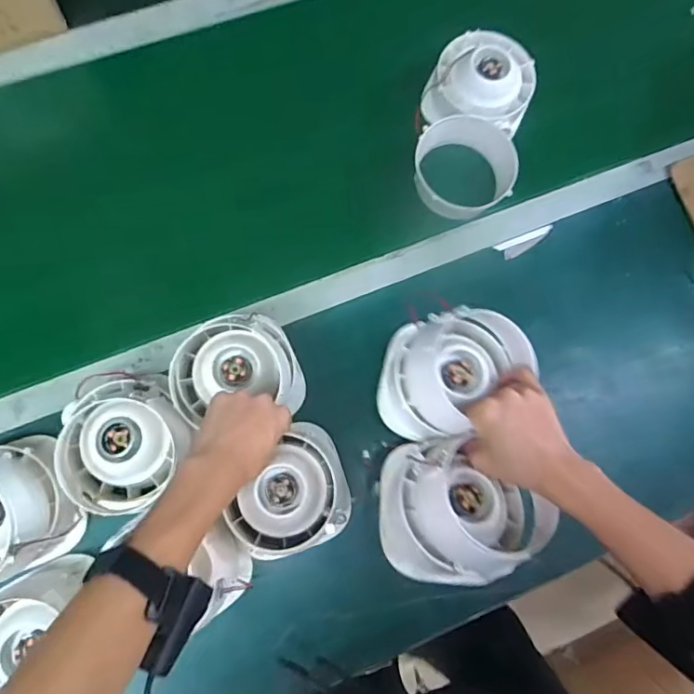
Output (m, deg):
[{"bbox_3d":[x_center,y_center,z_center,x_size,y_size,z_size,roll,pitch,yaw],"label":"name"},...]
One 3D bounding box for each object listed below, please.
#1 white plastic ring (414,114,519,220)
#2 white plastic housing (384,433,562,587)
[{"bbox_3d":[0.153,-0.230,0.674,0.133,0.052,0.108,-1,80,-2],"label":"white plastic ring"},{"bbox_3d":[0.113,0.160,0.509,0.154,0.079,0.134,10,80,0],"label":"white plastic housing"}]

